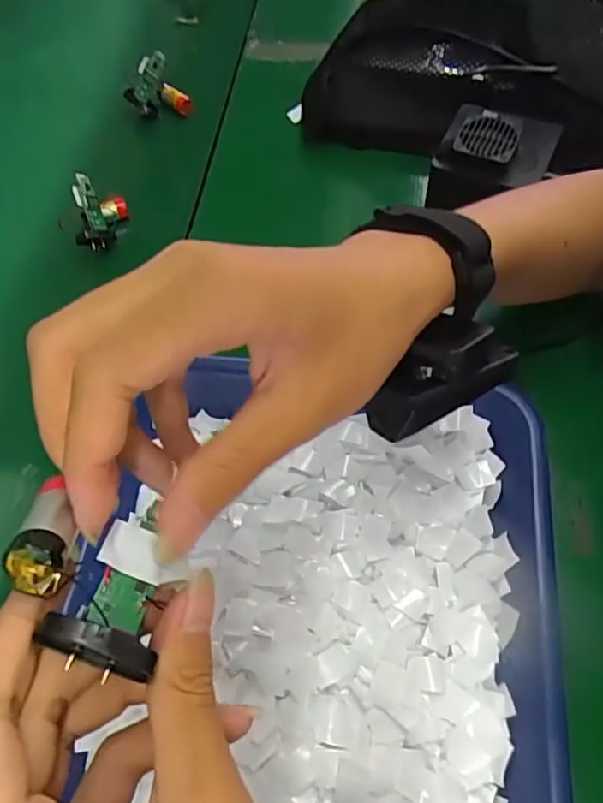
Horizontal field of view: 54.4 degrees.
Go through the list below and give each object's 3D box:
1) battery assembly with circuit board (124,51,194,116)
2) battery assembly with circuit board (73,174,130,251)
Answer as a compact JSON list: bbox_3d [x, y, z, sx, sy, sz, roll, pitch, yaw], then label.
[{"bbox_3d":[-0.133,-0.283,0.529,0.052,0.057,0.023,-10,57,15],"label":"battery assembly with circuit board"},{"bbox_3d":[-0.156,-0.143,0.457,0.029,0.049,0.045,0,67,1],"label":"battery assembly with circuit board"}]

